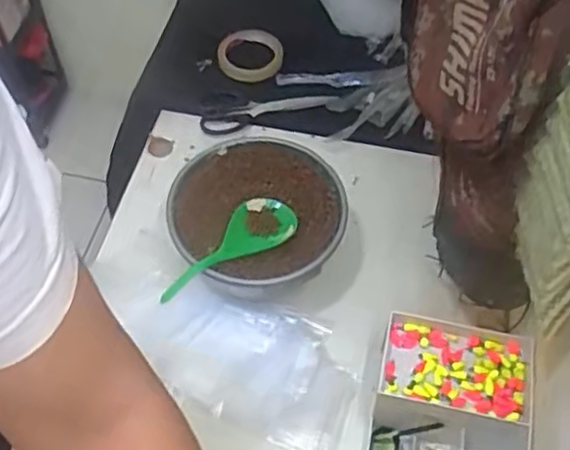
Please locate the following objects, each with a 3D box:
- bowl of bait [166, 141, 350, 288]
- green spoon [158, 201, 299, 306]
[{"bbox_3d":[-0.031,-0.002,0.790,0.193,0.084,0.195,0,56,0],"label":"bowl of bait"},{"bbox_3d":[-0.064,0.029,0.739,0.070,0.025,0.188,34,49,20],"label":"green spoon"}]

